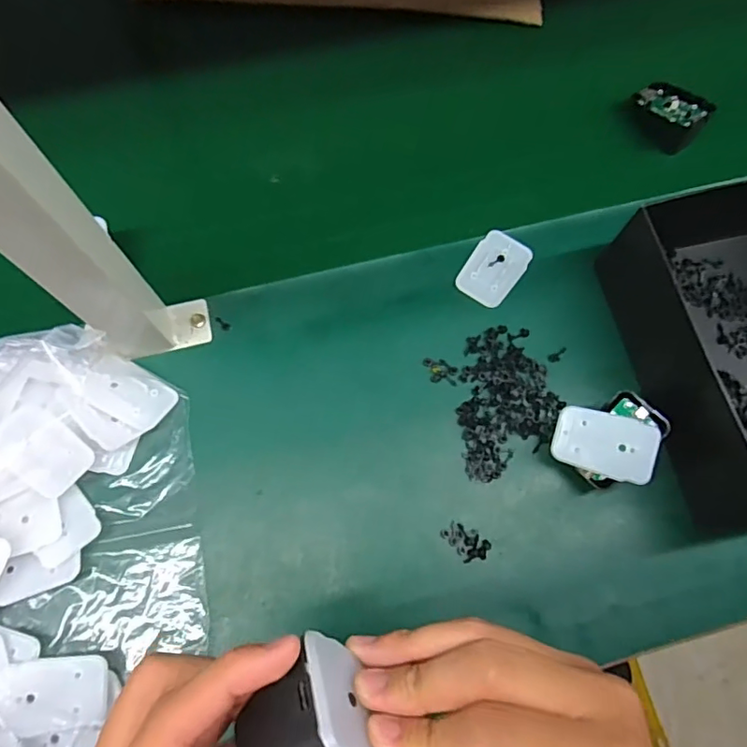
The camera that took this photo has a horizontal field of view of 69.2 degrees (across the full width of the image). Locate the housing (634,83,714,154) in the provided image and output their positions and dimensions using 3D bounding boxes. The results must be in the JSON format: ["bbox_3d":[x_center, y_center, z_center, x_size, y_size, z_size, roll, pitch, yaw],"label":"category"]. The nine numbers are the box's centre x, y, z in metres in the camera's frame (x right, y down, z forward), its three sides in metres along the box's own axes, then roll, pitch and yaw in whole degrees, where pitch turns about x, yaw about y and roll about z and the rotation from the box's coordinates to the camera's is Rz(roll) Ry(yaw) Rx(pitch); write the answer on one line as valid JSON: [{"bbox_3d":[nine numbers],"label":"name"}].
[{"bbox_3d":[0.283,-0.251,0.523,0.046,0.039,0.072,-38,76,-12],"label":"housing"}]

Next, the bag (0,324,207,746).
[{"bbox_3d":[-0.262,0.133,0.364,0.275,0.053,0.331,-7,72,-3],"label":"bag"}]

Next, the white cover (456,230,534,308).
[{"bbox_3d":[0.104,-0.091,0.463,0.045,0.004,0.069,34,75,10],"label":"white cover"}]

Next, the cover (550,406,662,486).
[{"bbox_3d":[0.166,0.051,0.390,0.069,0.004,0.044,14,84,17],"label":"cover"}]

